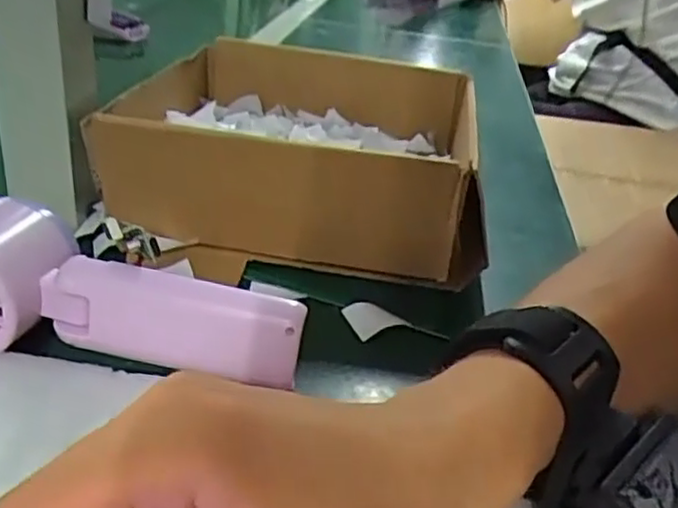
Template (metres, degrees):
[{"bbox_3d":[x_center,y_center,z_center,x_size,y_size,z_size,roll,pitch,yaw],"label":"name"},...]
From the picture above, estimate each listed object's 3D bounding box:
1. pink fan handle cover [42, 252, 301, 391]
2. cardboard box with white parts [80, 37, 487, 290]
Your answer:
[{"bbox_3d":[-0.071,0.029,0.300,0.110,0.040,0.016,10,30,5],"label":"pink fan handle cover"},{"bbox_3d":[-0.022,-0.079,0.484,0.221,0.072,0.269,8,29,1],"label":"cardboard box with white parts"}]

